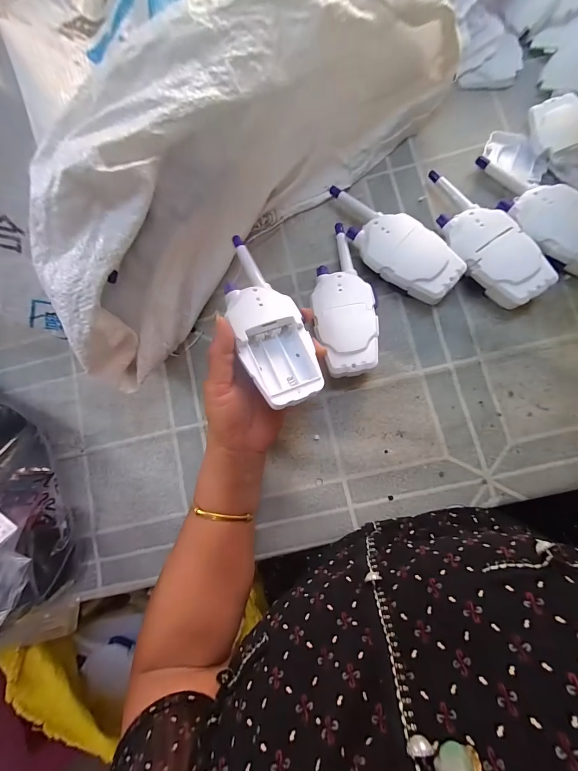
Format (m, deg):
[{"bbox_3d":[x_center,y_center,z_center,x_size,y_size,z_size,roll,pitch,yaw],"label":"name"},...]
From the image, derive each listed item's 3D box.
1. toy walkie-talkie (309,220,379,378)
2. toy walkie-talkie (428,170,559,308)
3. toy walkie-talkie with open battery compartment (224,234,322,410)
[{"bbox_3d":[0.056,-0.089,0.341,0.060,0.035,0.159,-4,82,6],"label":"toy walkie-talkie"},{"bbox_3d":[0.195,-0.151,0.341,0.062,0.034,0.160,-32,80,2],"label":"toy walkie-talkie"},{"bbox_3d":[-0.021,-0.053,0.286,0.061,0.033,0.149,-18,81,-19],"label":"toy walkie-talkie with open battery compartment"}]

